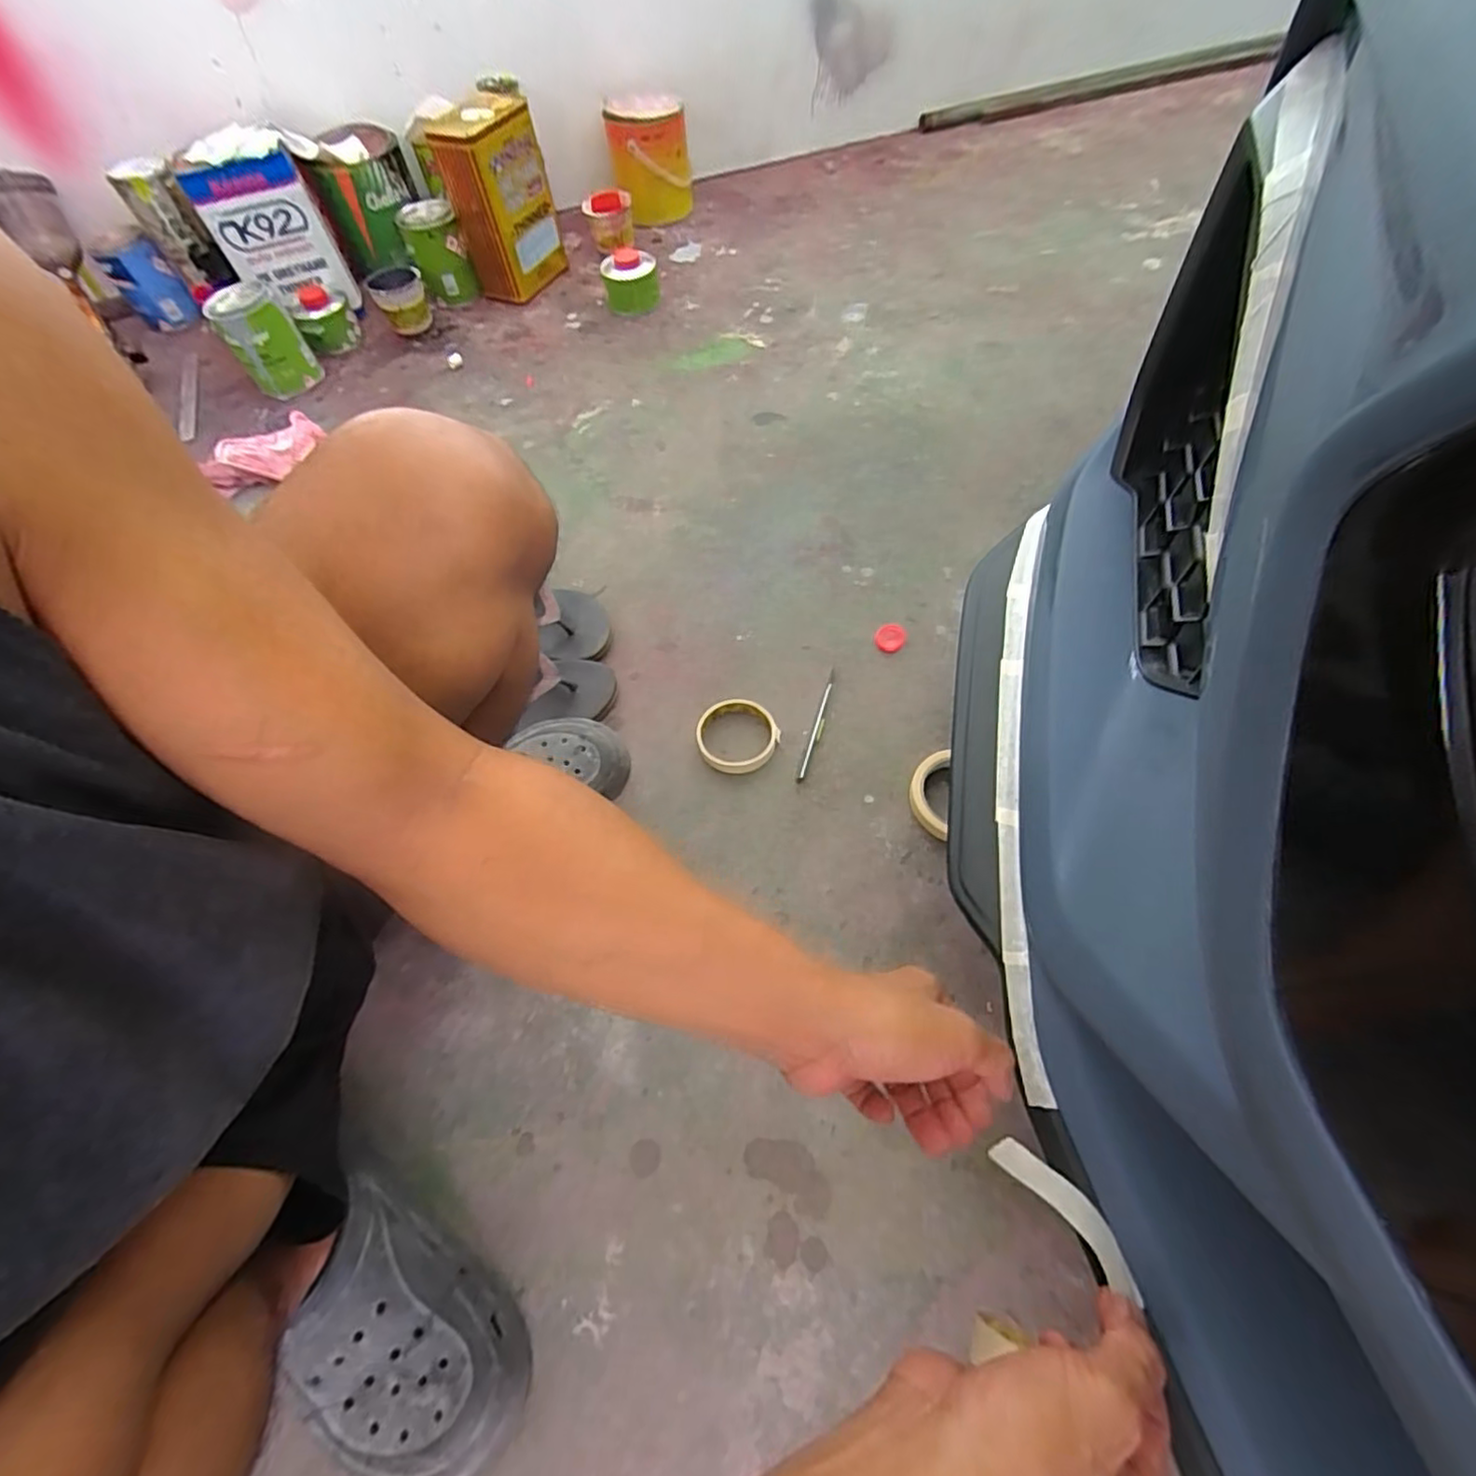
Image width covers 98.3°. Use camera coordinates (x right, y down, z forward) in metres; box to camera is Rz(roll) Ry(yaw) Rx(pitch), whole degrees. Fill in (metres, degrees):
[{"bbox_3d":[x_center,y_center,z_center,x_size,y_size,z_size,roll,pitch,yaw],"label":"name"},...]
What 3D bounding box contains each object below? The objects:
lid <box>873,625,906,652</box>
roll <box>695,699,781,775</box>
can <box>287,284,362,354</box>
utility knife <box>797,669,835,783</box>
[{"bbox_3d":[0.179,-0.118,0.750,0.033,0.008,0.034,-2,60,3],"label":"lid"},{"bbox_3d":[-0.001,-0.003,0.684,0.084,0.014,0.085,-2,60,3],"label":"roll"},{"bbox_3d":[-0.736,-0.746,1.142,0.093,0.076,0.090,-17,60,-6],"label":"can"},{"bbox_3d":[0.089,-0.014,0.701,0.011,0.004,0.143,15,62,13],"label":"utility knife"}]

